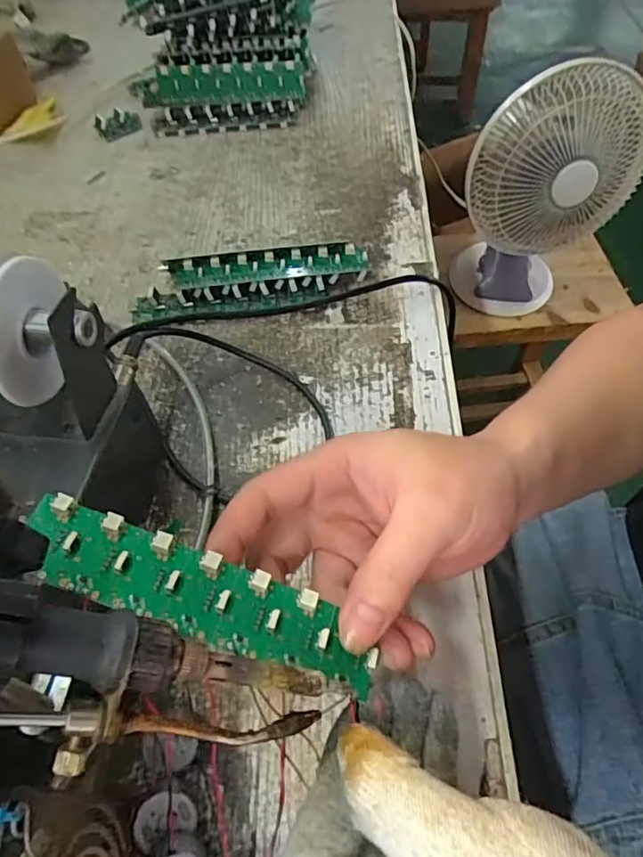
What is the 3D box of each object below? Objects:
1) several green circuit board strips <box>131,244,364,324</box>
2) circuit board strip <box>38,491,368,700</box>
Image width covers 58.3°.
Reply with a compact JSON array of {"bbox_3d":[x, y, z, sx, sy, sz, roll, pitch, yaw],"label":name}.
[{"bbox_3d":[-0.052,-0.107,0.418,0.166,0.024,0.043,-3,55,0],"label":"several green circuit board strips"},{"bbox_3d":[-0.044,0.061,0.213,0.134,0.006,0.031,23,58,-1],"label":"circuit board strip"}]

